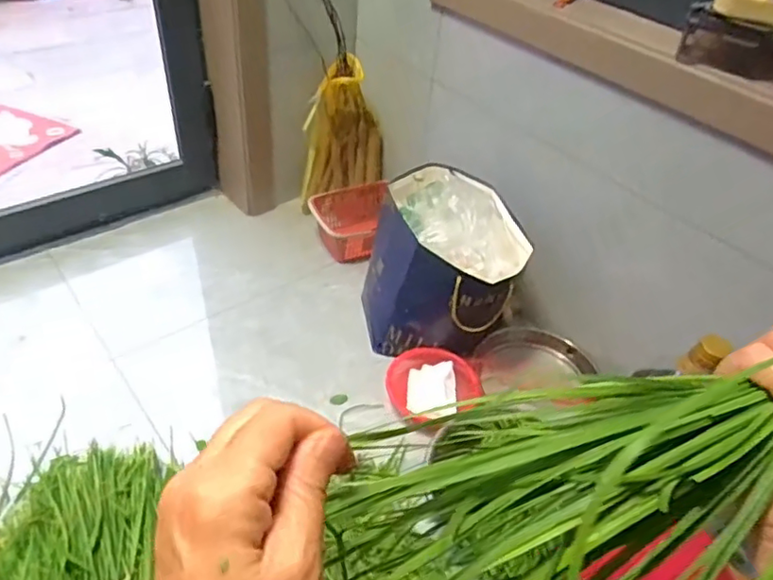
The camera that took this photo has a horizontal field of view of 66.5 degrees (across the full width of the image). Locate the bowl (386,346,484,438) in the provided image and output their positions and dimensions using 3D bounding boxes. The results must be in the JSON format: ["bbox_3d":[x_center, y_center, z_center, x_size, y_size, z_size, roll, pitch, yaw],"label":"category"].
[{"bbox_3d":[0.076,0.170,1.122,0.168,0.061,0.154,4,43,-3],"label":"bowl"}]

